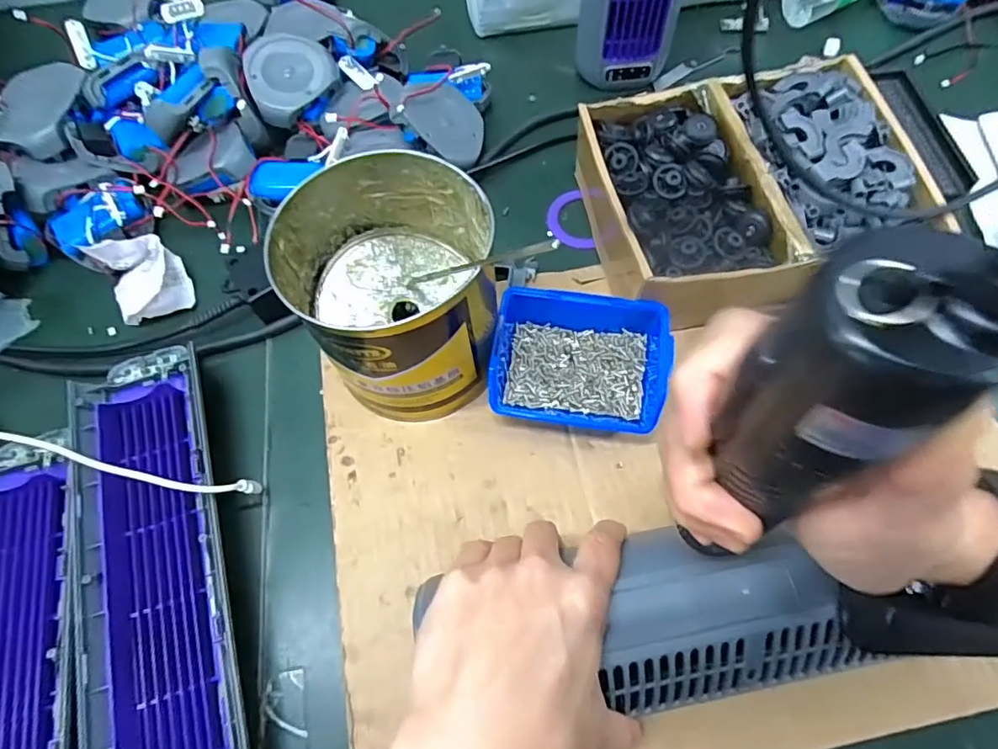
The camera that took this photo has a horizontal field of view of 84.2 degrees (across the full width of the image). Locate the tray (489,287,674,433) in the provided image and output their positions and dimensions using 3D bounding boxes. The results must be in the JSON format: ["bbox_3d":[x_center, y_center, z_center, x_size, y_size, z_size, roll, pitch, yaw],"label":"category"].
[{"bbox_3d":[0.050,-0.011,0.366,0.106,0.040,0.084,5,67,5],"label":"tray"}]

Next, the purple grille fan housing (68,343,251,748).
[{"bbox_3d":[-0.205,0.116,0.335,0.084,0.032,0.291,-18,67,-6],"label":"purple grille fan housing"}]

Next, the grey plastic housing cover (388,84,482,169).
[{"bbox_3d":[-0.042,-0.215,0.462,0.075,0.014,0.070,42,59,-20],"label":"grey plastic housing cover"}]

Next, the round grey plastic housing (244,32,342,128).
[{"bbox_3d":[-0.188,-0.259,0.482,0.072,0.026,0.080,41,79,-7],"label":"round grey plastic housing"}]

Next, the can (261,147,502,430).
[{"bbox_3d":[-0.062,-0.048,0.351,0.118,0.118,0.124,0,65,2],"label":"can"}]

